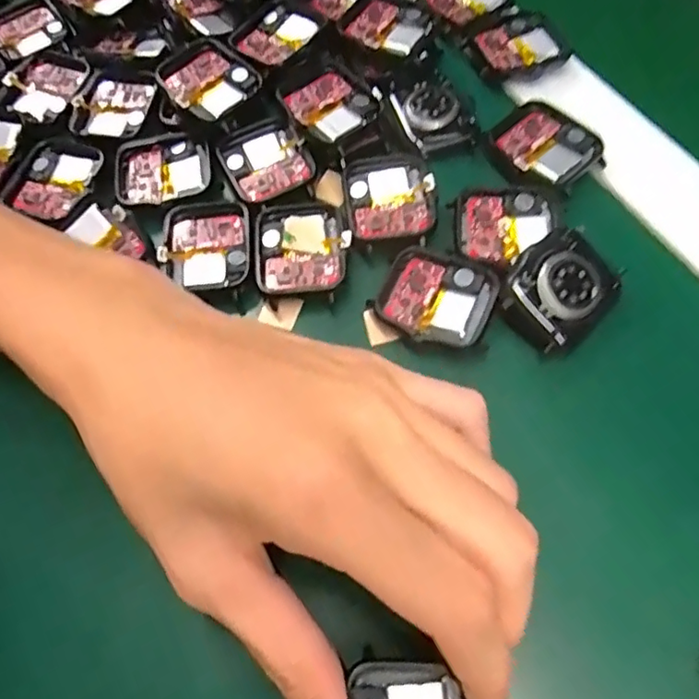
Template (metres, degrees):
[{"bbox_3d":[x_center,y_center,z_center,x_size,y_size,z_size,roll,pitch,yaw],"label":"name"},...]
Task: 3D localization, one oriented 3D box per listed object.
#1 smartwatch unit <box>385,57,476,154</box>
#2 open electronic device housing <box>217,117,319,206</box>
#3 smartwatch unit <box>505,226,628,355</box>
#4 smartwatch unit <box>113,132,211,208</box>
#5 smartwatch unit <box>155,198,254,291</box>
[{"bbox_3d":[0.037,-0.111,0.269,0.033,0.010,0.046,-20,65,-7],"label":"smartwatch unit"},{"bbox_3d":[-0.037,-0.084,0.261,0.036,0.007,0.038,-26,66,-9],"label":"open electronic device housing"},{"bbox_3d":[0.080,-0.023,0.222,0.044,0.010,0.036,-39,89,-6],"label":"smartwatch unit"},{"bbox_3d":[-0.083,-0.081,0.262,0.039,0.005,0.035,-9,65,-2],"label":"smartwatch unit"},{"bbox_3d":[-0.059,-0.044,0.244,0.037,0.005,0.041,-9,65,-2],"label":"smartwatch unit"}]

